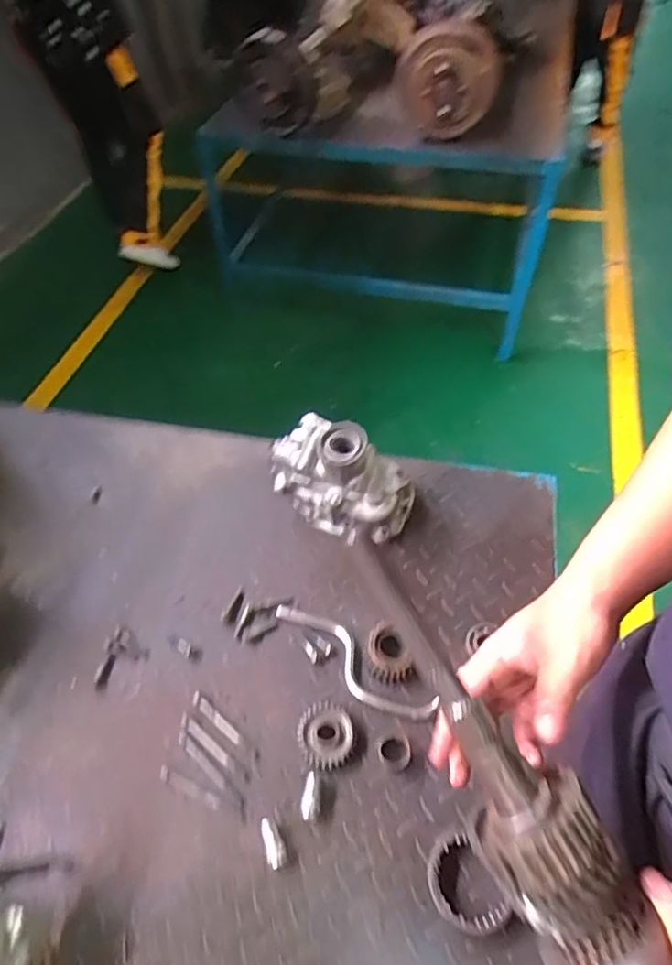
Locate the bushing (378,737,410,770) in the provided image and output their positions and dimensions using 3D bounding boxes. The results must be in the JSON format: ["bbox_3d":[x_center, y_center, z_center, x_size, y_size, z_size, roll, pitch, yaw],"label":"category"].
[{"bbox_3d":[0.067,0.306,0.652,0.035,0.028,0.033,-2,51,2],"label":"bushing"}]

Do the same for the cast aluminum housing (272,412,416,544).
[{"bbox_3d":[0.007,-0.012,0.831,0.202,0.135,0.122,27,58,23],"label":"cast aluminum housing"}]

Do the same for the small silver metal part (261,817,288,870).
[{"bbox_3d":[-0.065,0.378,0.605,0.021,0.019,0.047,-17,52,-10],"label":"small silver metal part"}]

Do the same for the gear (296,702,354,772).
[{"bbox_3d":[-0.012,0.293,0.669,0.063,0.020,0.072,-14,51,-7],"label":"gear"}]

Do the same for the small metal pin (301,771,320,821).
[{"bbox_3d":[-0.028,0.342,0.630,0.017,0.020,0.047,1,51,5],"label":"small metal pin"}]

